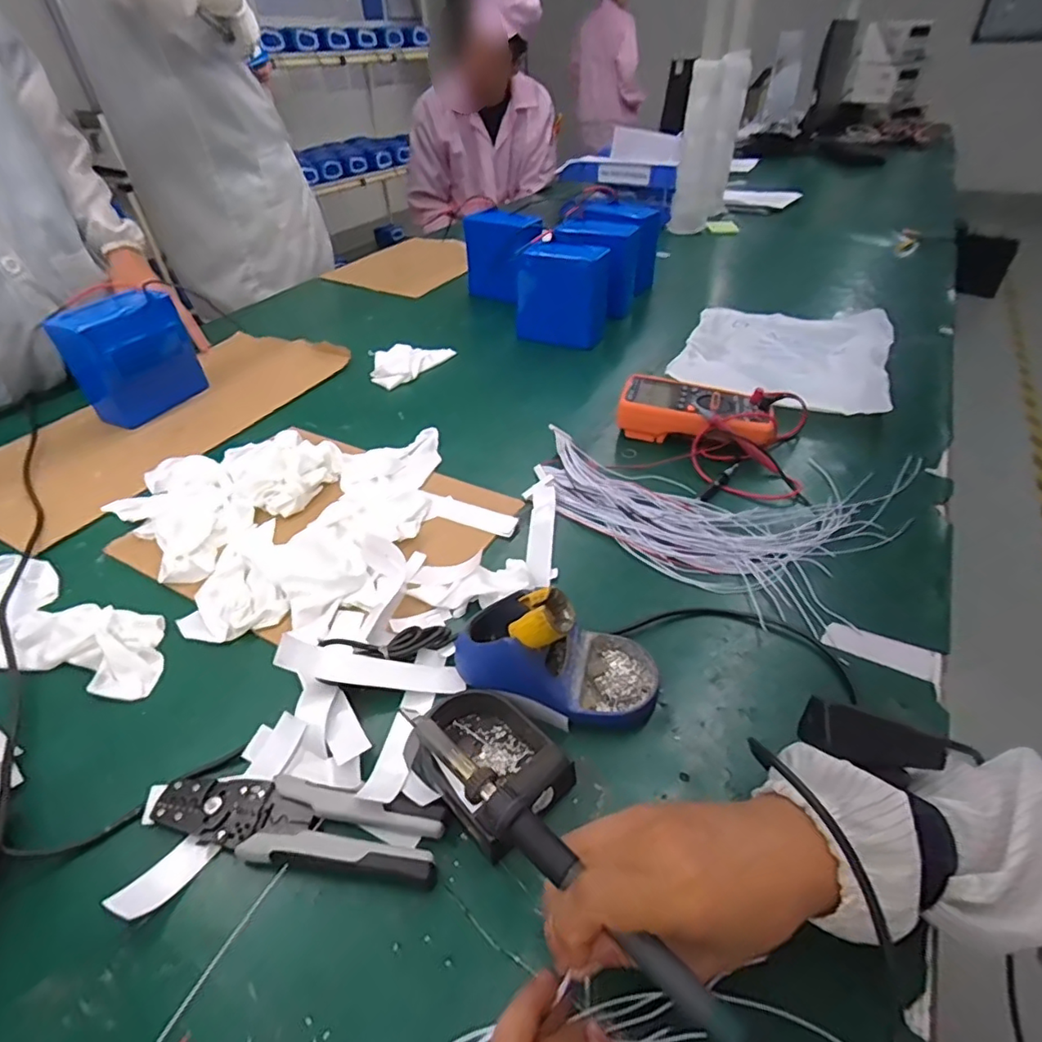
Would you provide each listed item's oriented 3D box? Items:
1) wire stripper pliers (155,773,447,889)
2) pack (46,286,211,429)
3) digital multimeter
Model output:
[{"bbox_3d":[-0.149,0.199,0.372,0.196,0.020,0.050,4,43,8],"label":"wire stripper pliers"},{"bbox_3d":[-0.541,-0.226,0.784,0.071,0.148,0.146,23,48,26],"label":"pack"},{"bbox_3d":[0.222,-0.137,0.720,0.195,0.054,0.103,19,47,23],"label":"digital multimeter"}]

